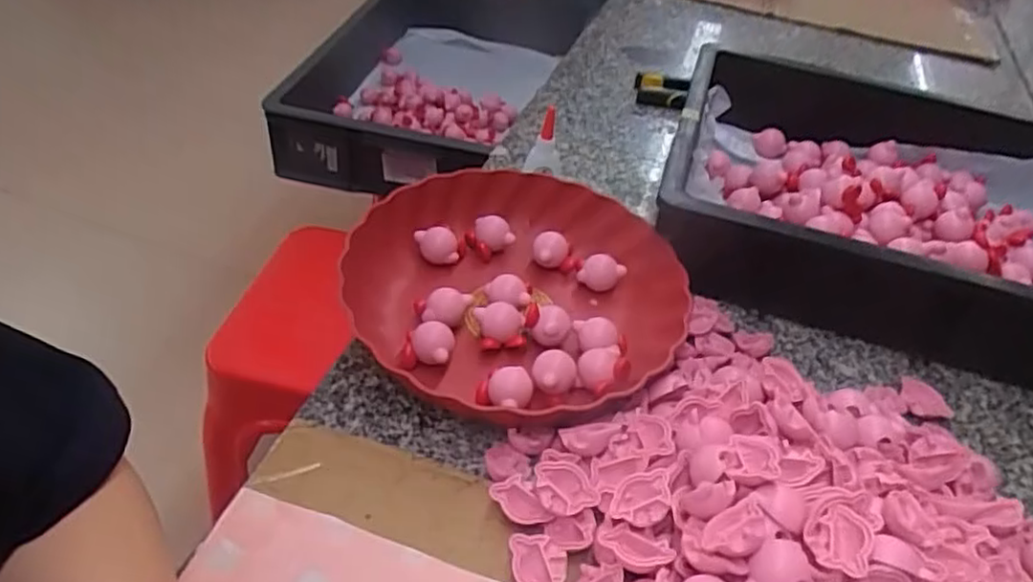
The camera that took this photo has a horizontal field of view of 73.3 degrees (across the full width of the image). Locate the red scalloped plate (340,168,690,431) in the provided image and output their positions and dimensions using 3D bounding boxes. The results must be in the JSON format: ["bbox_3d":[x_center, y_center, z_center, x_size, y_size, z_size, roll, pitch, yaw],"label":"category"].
[{"bbox_3d":[0.006,-0.004,0.512,0.232,0.054,0.233,5,39,-4],"label":"red scalloped plate"}]

